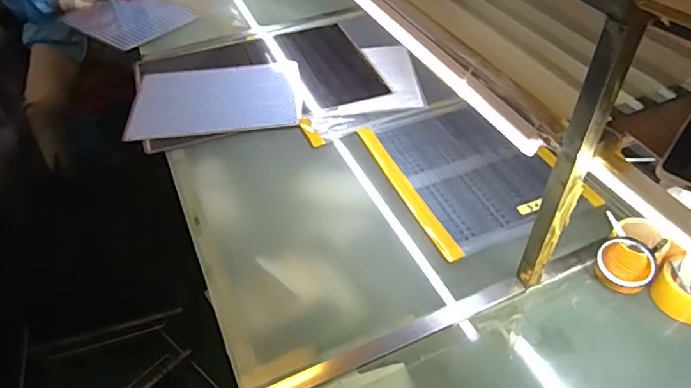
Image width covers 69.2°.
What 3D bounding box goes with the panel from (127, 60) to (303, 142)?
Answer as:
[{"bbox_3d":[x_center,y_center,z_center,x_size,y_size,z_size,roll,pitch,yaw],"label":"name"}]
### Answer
[{"bbox_3d":[-0.333,-0.248,1.312,0.429,0.019,0.308,-5,46,-6],"label":"panel"}]

